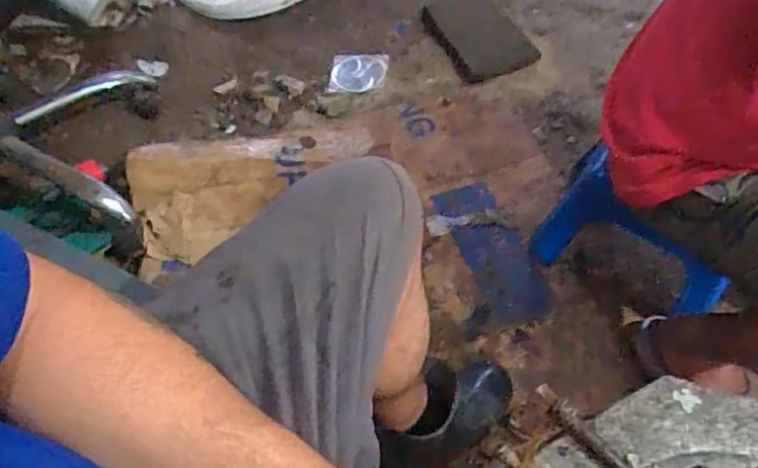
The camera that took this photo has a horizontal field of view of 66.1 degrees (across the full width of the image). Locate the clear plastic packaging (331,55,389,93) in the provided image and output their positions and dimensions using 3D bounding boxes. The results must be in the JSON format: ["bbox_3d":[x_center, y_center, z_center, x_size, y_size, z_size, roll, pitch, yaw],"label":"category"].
[{"bbox_3d":[-0.046,-0.356,1.296,0.124,0.016,0.112,4,67,3],"label":"clear plastic packaging"}]

